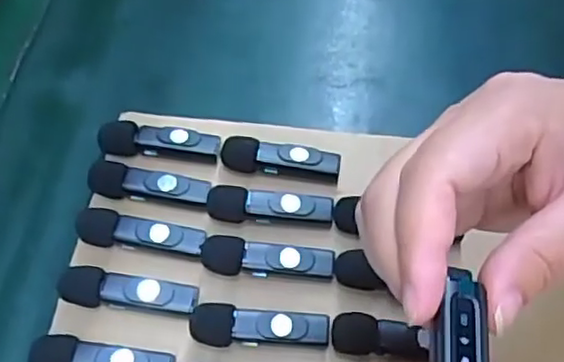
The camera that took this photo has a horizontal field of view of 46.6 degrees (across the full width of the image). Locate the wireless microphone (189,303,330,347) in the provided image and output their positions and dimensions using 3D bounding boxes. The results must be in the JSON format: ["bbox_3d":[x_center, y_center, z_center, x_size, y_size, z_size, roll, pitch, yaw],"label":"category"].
[{"bbox_3d":[-0.010,0.069,0.309,0.064,0.016,0.018,1,58,0],"label":"wireless microphone"}]

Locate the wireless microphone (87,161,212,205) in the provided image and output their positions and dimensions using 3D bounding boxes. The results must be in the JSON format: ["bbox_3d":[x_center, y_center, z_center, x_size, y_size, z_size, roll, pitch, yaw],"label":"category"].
[{"bbox_3d":[-0.071,0.002,0.348,0.064,0.013,0.016,5,58,3],"label":"wireless microphone"}]

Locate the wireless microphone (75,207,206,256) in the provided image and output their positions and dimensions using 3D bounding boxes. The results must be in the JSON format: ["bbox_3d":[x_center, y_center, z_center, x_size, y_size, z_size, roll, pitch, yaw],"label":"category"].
[{"bbox_3d":[-0.072,0.027,0.333,0.063,0.012,0.016,7,58,4],"label":"wireless microphone"}]

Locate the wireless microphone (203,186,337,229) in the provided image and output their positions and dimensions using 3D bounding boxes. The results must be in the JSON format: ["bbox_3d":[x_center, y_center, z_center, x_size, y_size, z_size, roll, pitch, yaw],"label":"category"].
[{"bbox_3d":[-0.006,0.013,0.340,0.064,0.011,0.016,4,58,2],"label":"wireless microphone"}]

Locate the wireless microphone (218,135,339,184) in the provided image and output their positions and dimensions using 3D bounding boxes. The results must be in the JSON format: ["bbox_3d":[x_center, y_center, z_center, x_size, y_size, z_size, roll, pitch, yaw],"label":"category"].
[{"bbox_3d":[-0.001,-0.011,0.358,0.063,0.017,0.016,9,58,5],"label":"wireless microphone"}]

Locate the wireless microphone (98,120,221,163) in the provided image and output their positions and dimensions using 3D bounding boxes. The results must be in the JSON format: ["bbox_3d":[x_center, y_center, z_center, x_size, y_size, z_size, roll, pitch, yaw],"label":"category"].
[{"bbox_3d":[-0.068,-0.021,0.364,0.065,0.017,0.014,5,58,3],"label":"wireless microphone"}]

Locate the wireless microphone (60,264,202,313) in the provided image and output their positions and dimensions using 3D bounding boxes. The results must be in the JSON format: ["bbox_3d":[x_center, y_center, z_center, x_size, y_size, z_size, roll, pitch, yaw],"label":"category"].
[{"bbox_3d":[-0.074,0.054,0.317,0.064,0.015,0.018,9,58,5],"label":"wireless microphone"}]

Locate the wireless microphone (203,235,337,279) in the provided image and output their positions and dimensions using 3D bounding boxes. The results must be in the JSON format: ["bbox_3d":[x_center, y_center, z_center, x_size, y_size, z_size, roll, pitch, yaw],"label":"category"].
[{"bbox_3d":[-0.007,0.038,0.325,0.064,0.012,0.017,4,58,3],"label":"wireless microphone"}]

